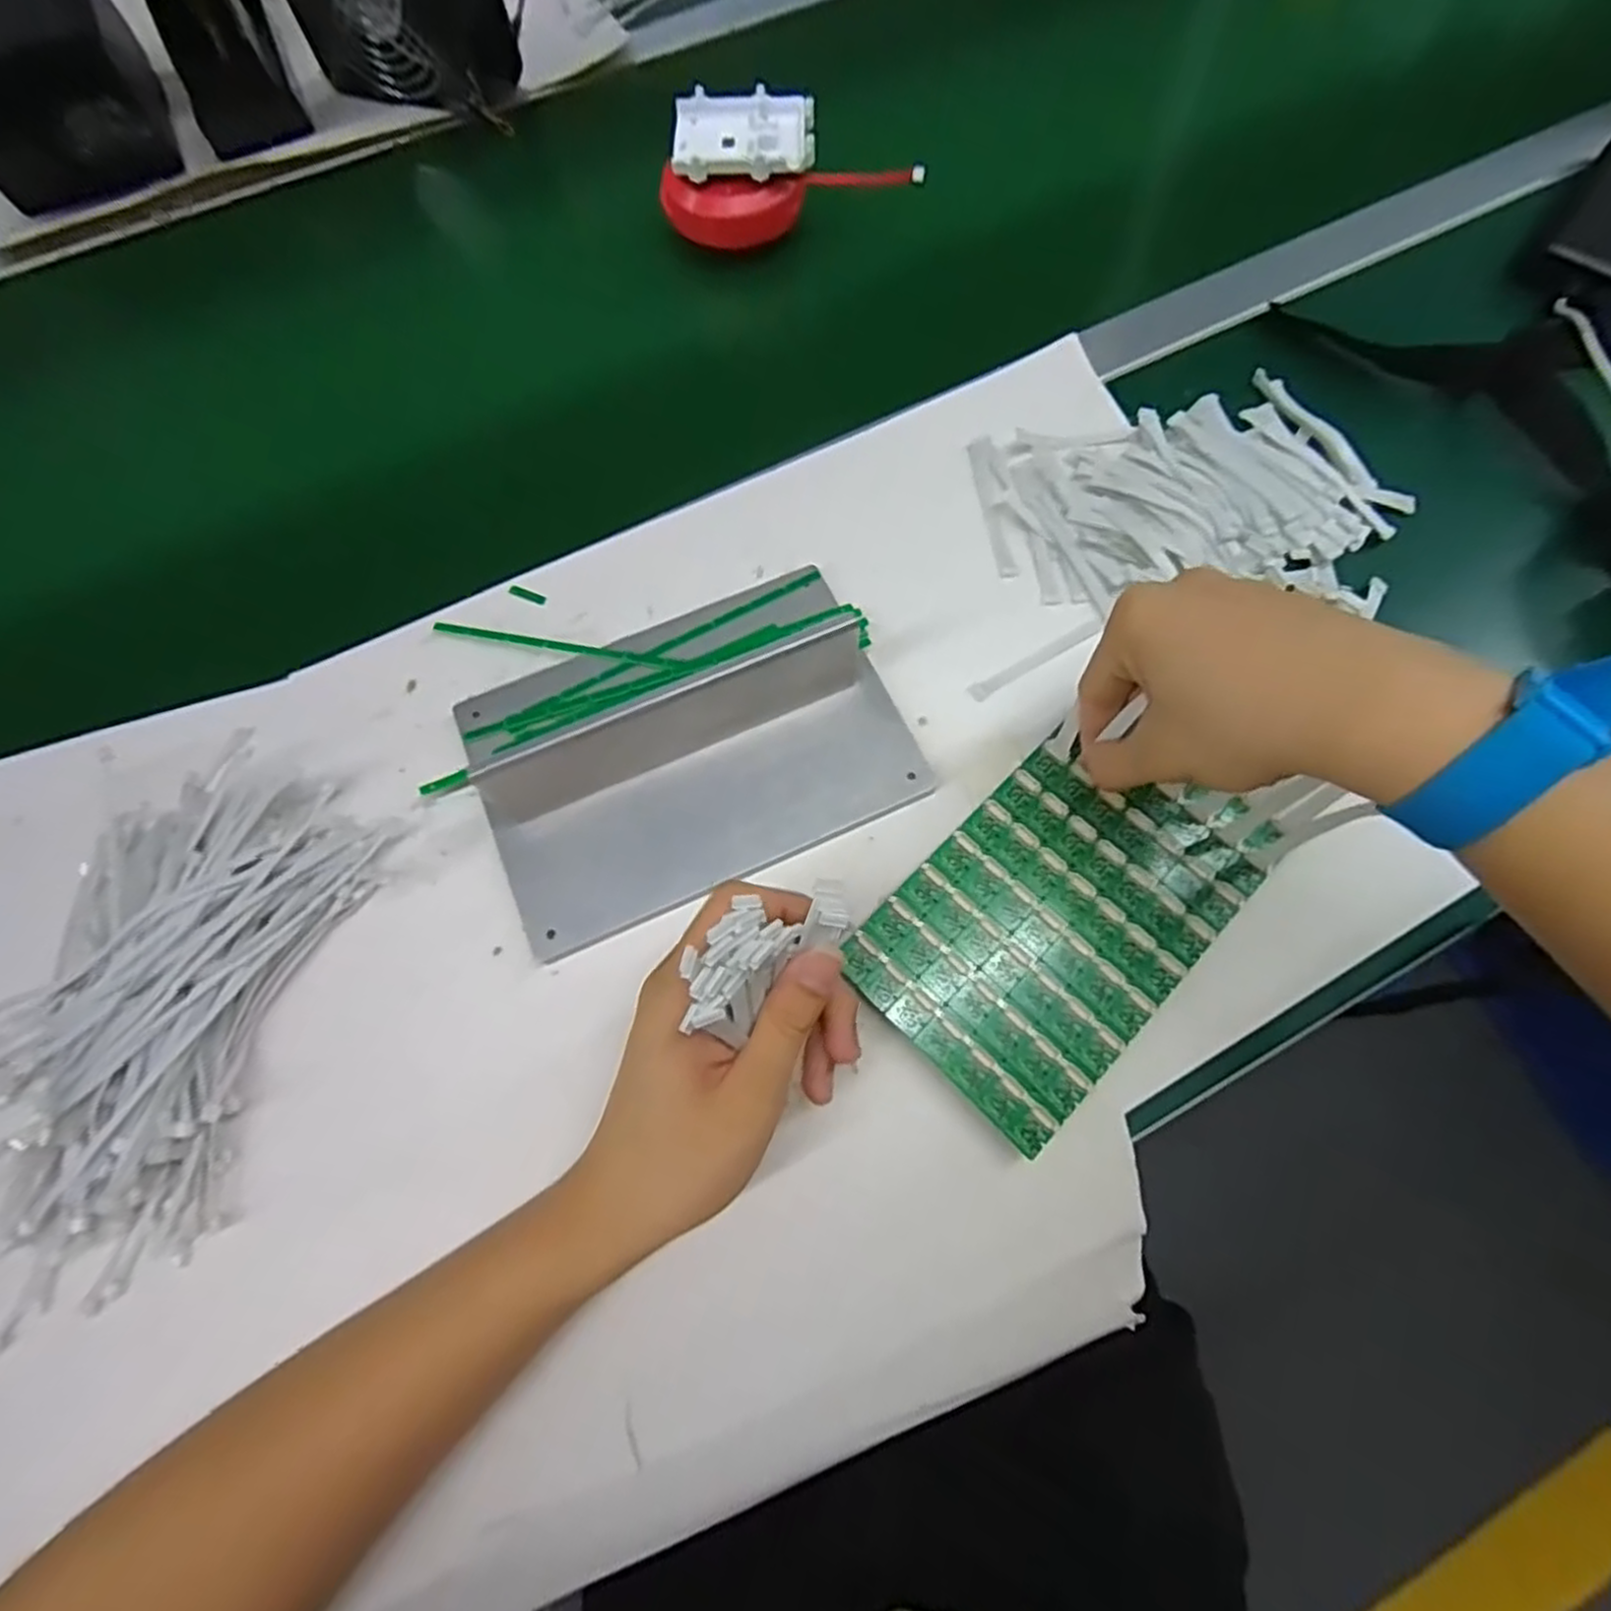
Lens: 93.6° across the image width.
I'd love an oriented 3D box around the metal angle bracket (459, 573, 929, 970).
[{"bbox_3d":[-0.056,-0.036,0.346,0.201,0.049,0.140,-23,73,-8],"label":"metal angle bracket"}]

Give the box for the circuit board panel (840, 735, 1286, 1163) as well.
[{"bbox_3d":[0.114,0.045,0.332,0.112,0.009,0.176,43,75,13],"label":"circuit board panel"}]

